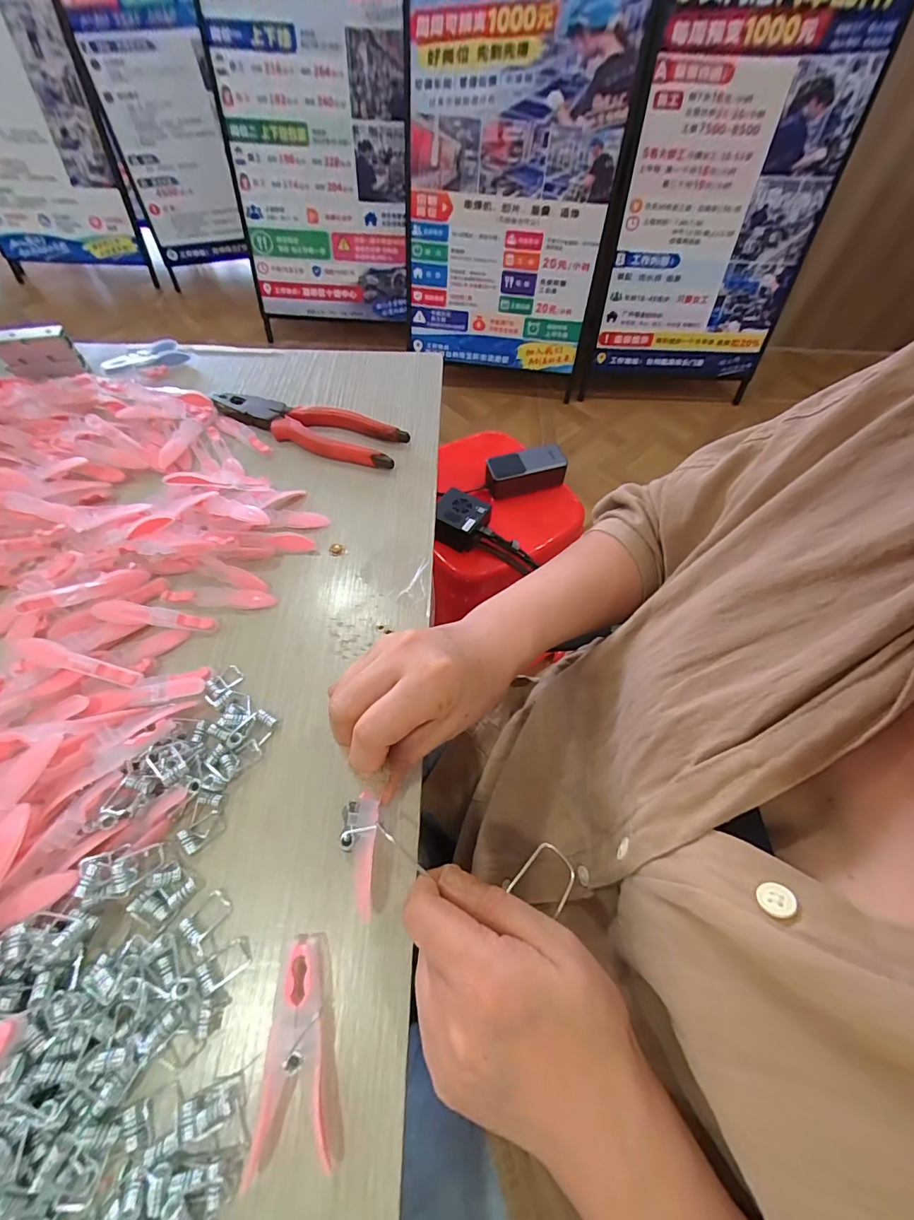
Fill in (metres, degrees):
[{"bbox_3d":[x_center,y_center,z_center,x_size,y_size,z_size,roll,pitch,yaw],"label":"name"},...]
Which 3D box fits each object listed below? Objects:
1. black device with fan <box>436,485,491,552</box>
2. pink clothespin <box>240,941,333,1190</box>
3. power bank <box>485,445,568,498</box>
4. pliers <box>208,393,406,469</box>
[{"bbox_3d":[0.003,-0.135,0.674,0.076,0.045,0.078,22,61,11],"label":"black device with fan"},{"bbox_3d":[-0.074,0.199,0.205,0.031,0.012,0.079,-3,62,-5],"label":"pink clothespin"},{"bbox_3d":[0.111,-0.224,0.729,0.130,0.048,0.051,-12,61,-9],"label":"power bank"},{"bbox_3d":[-0.133,-0.165,0.396,0.181,0.016,0.043,21,63,9],"label":"pliers"}]

